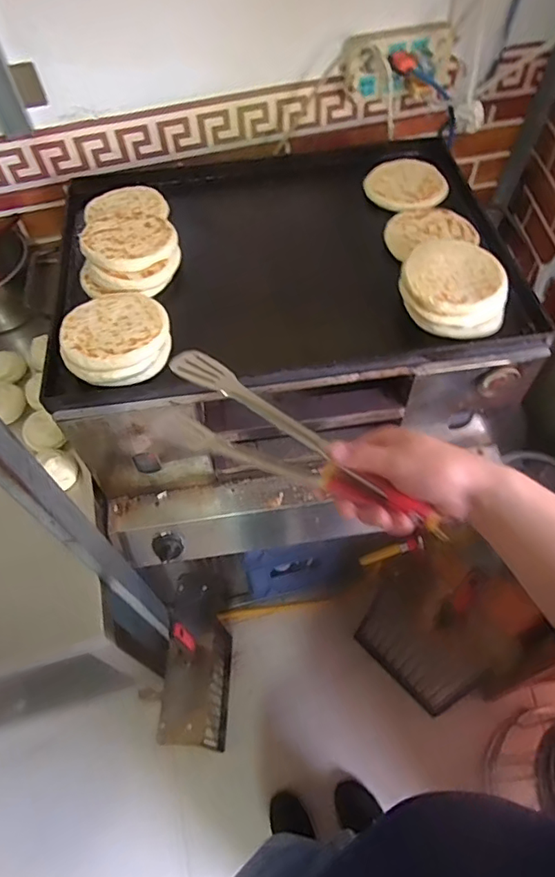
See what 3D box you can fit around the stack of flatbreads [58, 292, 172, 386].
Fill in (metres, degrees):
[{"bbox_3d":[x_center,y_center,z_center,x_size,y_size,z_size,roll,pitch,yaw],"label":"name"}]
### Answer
[{"bbox_3d":[-0.213,-0.129,0.698,0.130,0.056,0.124,11,58,10],"label":"stack of flatbreads"}]

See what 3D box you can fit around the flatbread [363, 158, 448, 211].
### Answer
[{"bbox_3d":[0.219,-0.436,0.898,0.135,0.018,0.142,-1,57,2],"label":"flatbread"}]

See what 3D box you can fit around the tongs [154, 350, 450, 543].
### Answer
[{"bbox_3d":[0.016,0.016,0.511,0.300,0.065,0.071,30,63,14],"label":"tongs"}]

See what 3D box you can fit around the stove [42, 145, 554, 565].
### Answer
[{"bbox_3d":[0.003,-0.197,0.903,0.667,0.340,0.615,-11,57,-4],"label":"stove"}]

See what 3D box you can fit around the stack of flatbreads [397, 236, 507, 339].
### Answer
[{"bbox_3d":[0.246,-0.211,0.729,0.141,0.055,0.138,18,60,14],"label":"stack of flatbreads"}]

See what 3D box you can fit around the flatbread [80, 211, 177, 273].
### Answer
[{"bbox_3d":[-0.222,-0.300,0.788,0.131,0.023,0.131,-25,59,-13],"label":"flatbread"}]

